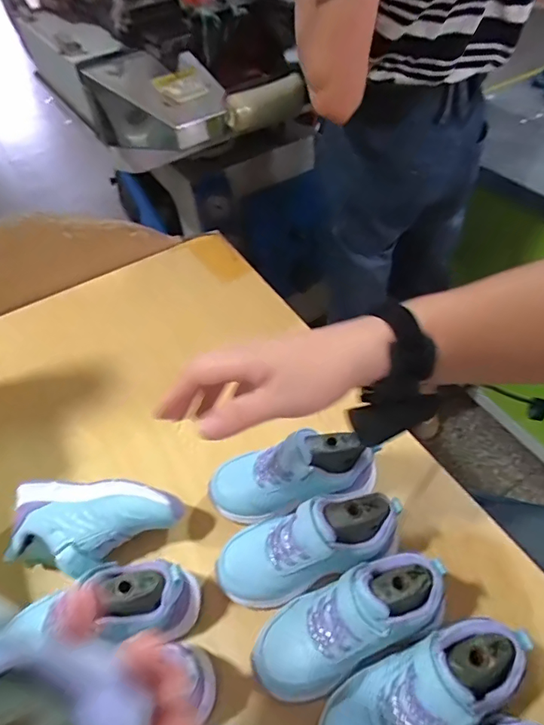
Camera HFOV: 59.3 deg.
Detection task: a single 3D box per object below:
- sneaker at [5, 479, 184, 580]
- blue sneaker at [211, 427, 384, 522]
[{"bbox_3d":[-0.176,0.168,0.469,0.163,0.072,0.080,4,49,9],"label":"sneaker"},{"bbox_3d":[0.018,0.111,0.475,0.164,0.068,0.066,-16,48,9],"label":"blue sneaker"}]

